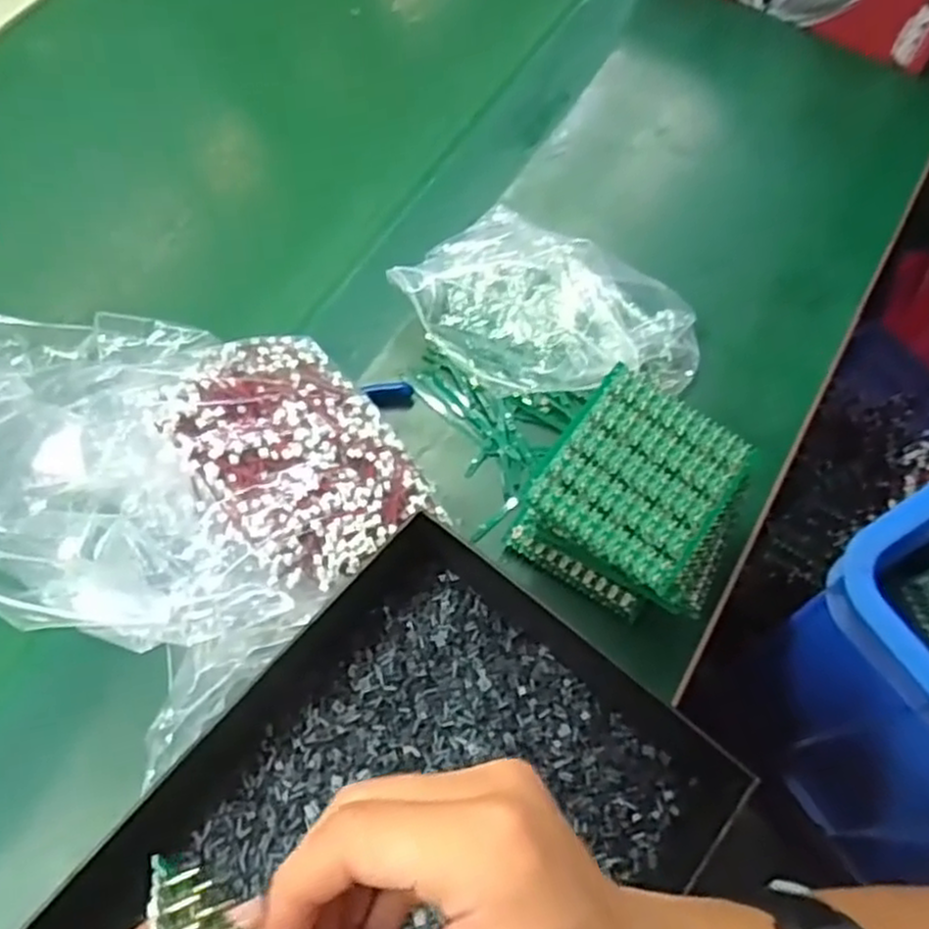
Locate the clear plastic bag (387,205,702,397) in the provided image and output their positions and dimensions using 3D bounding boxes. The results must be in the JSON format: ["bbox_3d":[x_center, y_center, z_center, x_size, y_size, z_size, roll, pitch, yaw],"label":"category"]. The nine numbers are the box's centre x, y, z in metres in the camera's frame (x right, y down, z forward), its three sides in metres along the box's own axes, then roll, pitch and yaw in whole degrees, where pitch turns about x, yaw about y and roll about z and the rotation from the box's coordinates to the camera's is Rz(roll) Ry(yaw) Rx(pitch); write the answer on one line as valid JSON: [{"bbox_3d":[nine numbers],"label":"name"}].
[{"bbox_3d":[0.058,-0.096,0.478,0.177,0.040,0.134,30,69,14],"label":"clear plastic bag"}]

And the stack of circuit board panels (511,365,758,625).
[{"bbox_3d":[0.090,0.022,0.395,0.102,0.066,0.093,35,70,16],"label":"stack of circuit board panels"}]

